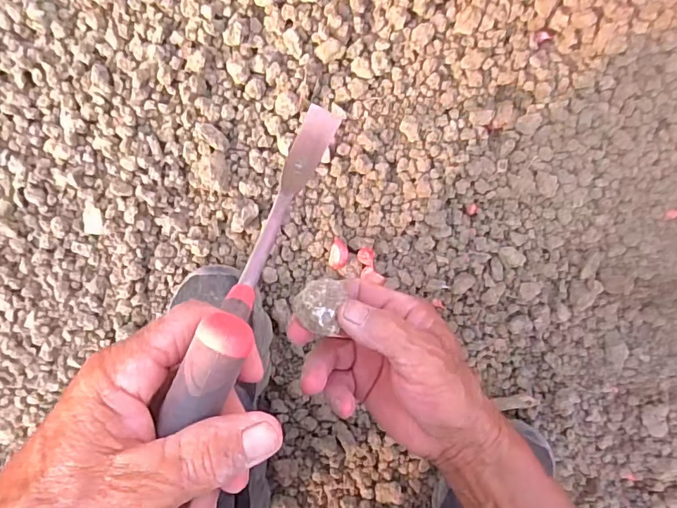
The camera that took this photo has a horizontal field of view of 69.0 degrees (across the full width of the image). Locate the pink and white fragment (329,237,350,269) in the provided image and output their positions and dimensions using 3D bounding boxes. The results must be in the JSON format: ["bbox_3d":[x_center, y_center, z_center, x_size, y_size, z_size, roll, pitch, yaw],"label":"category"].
[{"bbox_3d":[0.001,0.000,0.477,0.018,0.013,0.029,13,96,-1],"label":"pink and white fragment"}]

